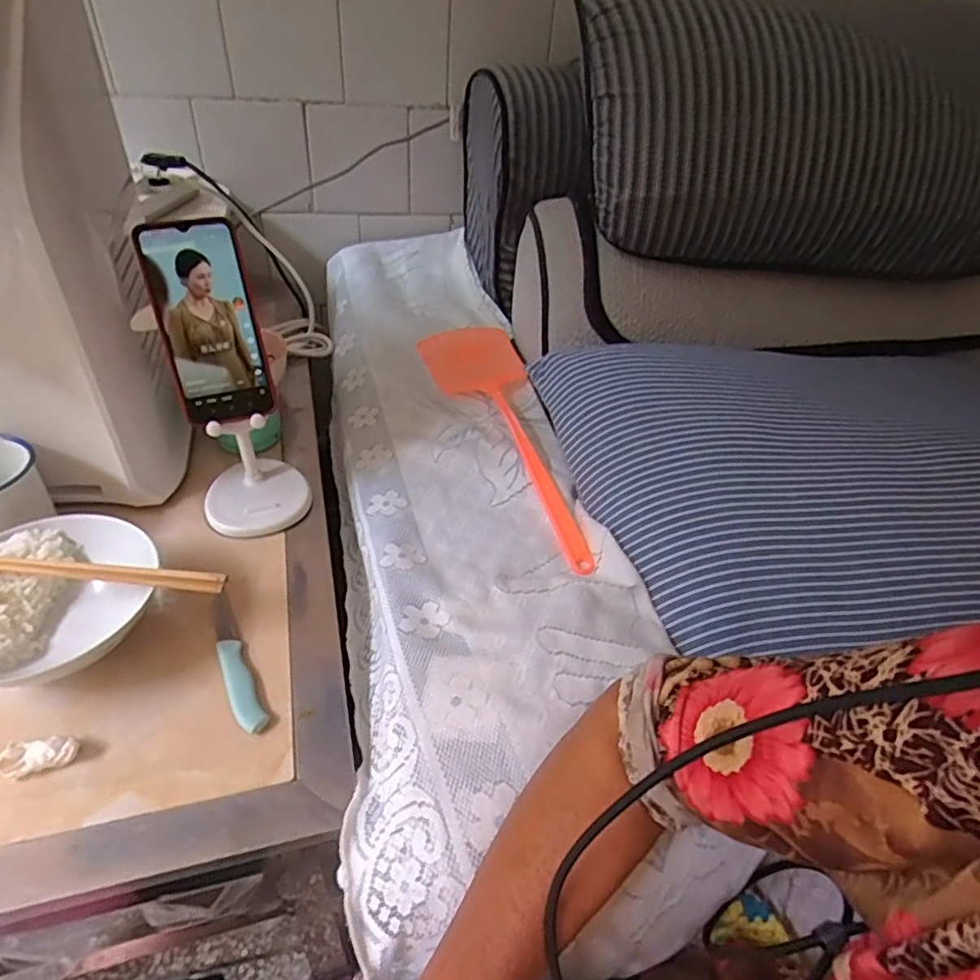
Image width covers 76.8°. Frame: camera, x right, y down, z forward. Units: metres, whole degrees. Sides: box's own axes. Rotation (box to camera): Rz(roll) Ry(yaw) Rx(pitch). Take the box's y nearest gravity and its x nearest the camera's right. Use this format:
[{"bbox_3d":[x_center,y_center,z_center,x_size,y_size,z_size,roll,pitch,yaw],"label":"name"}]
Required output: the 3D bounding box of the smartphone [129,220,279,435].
[{"bbox_3d":[-0.232,-0.136,0.514,0.073,0.162,0.008,-14,24,-19],"label":"smartphone"}]

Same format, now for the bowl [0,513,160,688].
[{"bbox_3d":[-0.332,0.087,0.469,0.142,0.060,0.133,3,39,-2],"label":"bowl"}]

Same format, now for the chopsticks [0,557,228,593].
[{"bbox_3d":[-0.310,0.059,0.455,0.226,0.010,0.014,6,39,1],"label":"chopsticks"}]

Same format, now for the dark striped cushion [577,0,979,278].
[{"bbox_3d":[0.378,-0.368,0.722,0.587,0.233,0.172,8,38,-18],"label":"dark striped cushion"}]

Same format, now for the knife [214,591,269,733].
[{"bbox_3d":[-0.199,0.128,0.477,0.019,0.011,0.137,-19,45,-26],"label":"knife"}]

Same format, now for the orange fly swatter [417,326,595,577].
[{"bbox_3d":[0.028,-0.079,0.721,0.119,0.018,0.449,-9,42,-17],"label":"orange fly swatter"}]

